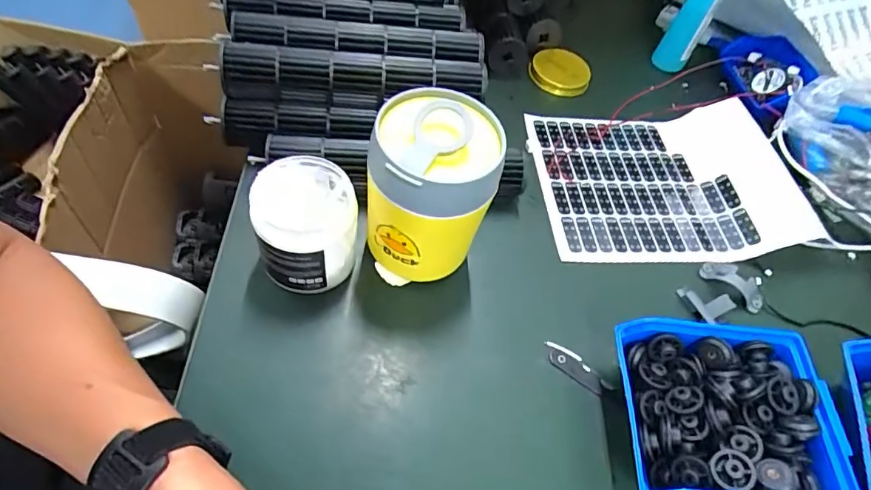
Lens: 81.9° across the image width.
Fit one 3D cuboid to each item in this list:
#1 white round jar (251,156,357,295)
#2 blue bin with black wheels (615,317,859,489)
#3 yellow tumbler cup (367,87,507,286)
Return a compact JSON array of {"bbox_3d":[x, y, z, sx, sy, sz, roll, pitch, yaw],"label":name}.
[{"bbox_3d":[-0.096,-0.011,0.382,0.072,0.088,0.071,4,56,-7],"label":"white round jar"},{"bbox_3d":[0.195,0.118,0.345,0.137,0.061,0.117,7,56,-5],"label":"blue bin with black wheels"},{"bbox_3d":[-0.005,-0.031,0.382,0.089,0.144,0.083,4,56,-7],"label":"yellow tumbler cup"}]

